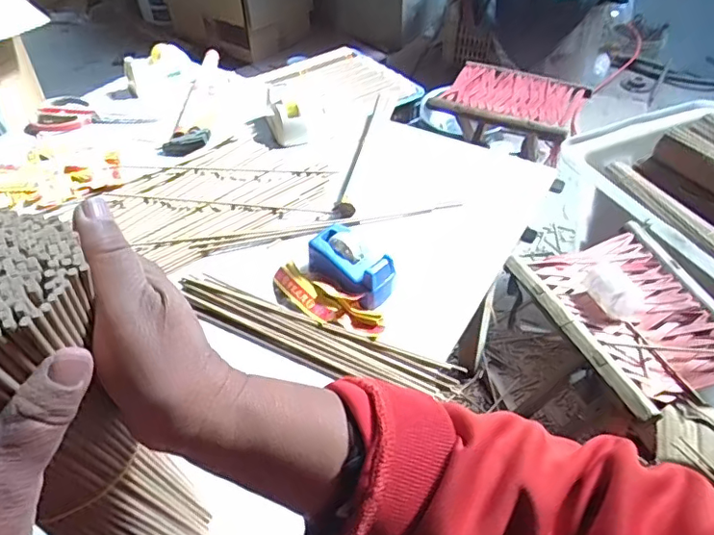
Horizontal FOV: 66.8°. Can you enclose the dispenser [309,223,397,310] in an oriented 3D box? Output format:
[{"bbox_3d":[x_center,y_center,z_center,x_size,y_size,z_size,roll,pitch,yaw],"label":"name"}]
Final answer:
[{"bbox_3d":[-0.007,-0.004,0.608,0.101,0.046,0.052,34,54,30],"label":"dispenser"}]

